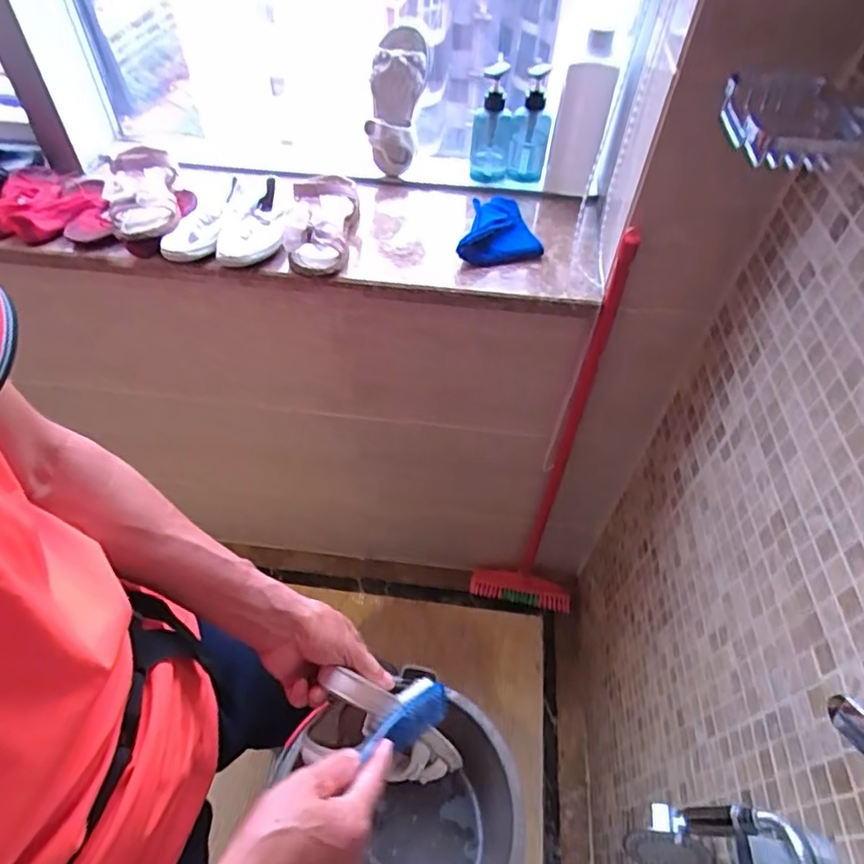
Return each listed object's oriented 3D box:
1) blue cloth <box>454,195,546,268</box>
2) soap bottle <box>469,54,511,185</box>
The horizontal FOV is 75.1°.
[{"bbox_3d":[0.083,-0.297,0.828,0.127,0.034,0.130,-10,51,-11],"label":"blue cloth"},{"bbox_3d":[0.091,-0.470,0.861,0.056,0.189,0.061,7,50,4],"label":"soap bottle"}]

